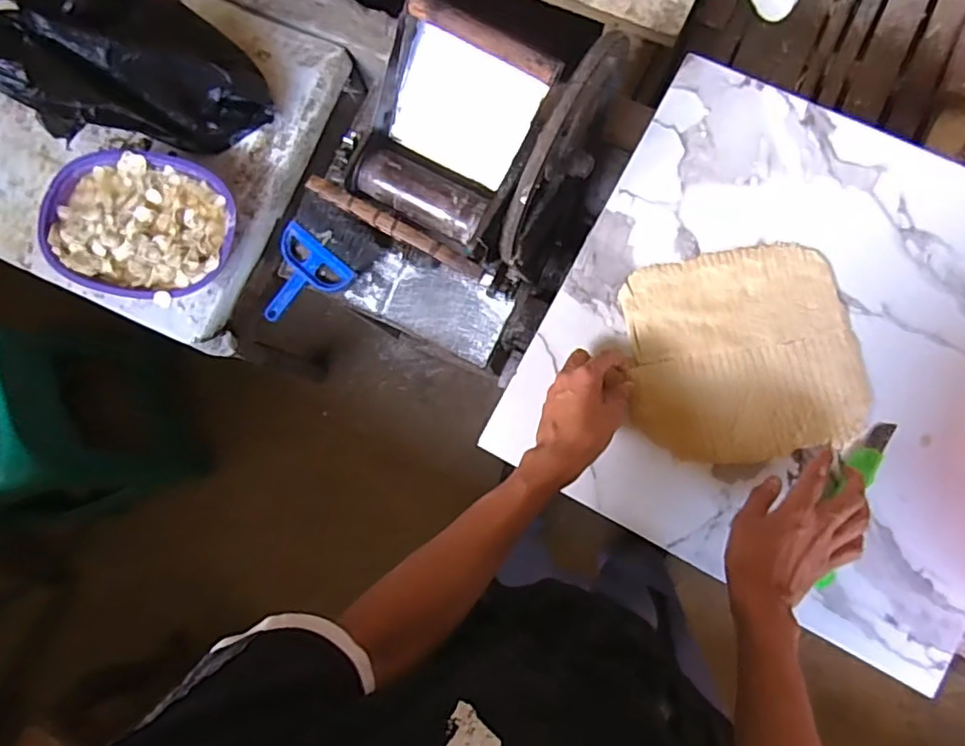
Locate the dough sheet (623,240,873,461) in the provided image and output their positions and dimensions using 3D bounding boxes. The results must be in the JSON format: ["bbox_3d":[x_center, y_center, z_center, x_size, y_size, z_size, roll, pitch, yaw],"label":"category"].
[{"bbox_3d":[0.269,-0.021,0.611,0.226,0.010,0.213,-10,82,3],"label":"dough sheet"}]

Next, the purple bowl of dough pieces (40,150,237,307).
[{"bbox_3d":[-0.535,-0.232,0.914,0.301,0.070,0.221,18,80,3],"label":"purple bowl of dough pieces"}]

